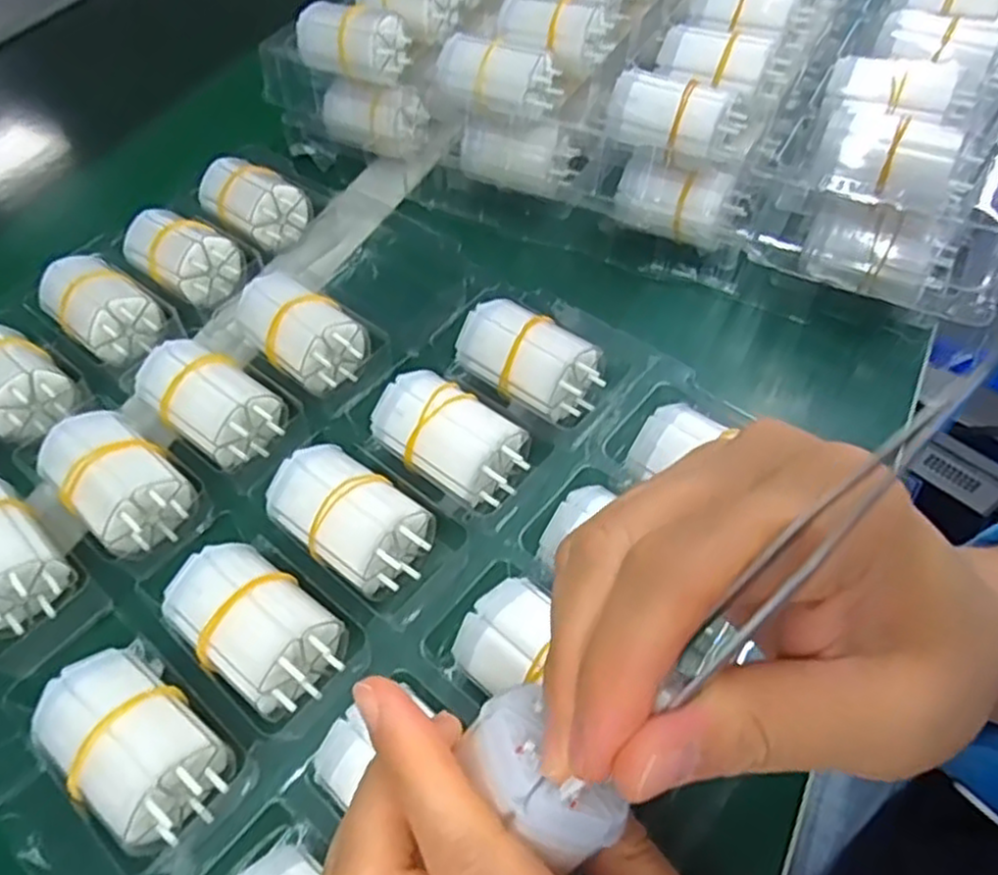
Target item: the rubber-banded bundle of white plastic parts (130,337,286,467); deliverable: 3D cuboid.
[{"bbox_3d":[-0.127,-0.016,0.323,0.059,0.028,0.038,31,62,24],"label":"rubber-banded bundle of white plastic parts"}]

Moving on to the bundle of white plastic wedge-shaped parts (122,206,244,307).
[{"bbox_3d":[-0.170,-0.097,0.388,0.060,0.029,0.037,26,60,21],"label":"bundle of white plastic wedge-shaped parts"}]

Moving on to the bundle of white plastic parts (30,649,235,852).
[{"bbox_3d":[-0.119,0.100,0.238,0.062,0.025,0.038,29,62,23],"label":"bundle of white plastic parts"}]

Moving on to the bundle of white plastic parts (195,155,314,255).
[{"bbox_3d":[-0.138,-0.132,0.410,0.061,0.032,0.040,35,64,26],"label":"bundle of white plastic parts"}]

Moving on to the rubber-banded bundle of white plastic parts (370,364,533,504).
[{"bbox_3d":[-0.020,0.001,0.305,0.061,0.031,0.037,29,62,23],"label":"rubber-banded bundle of white plastic parts"}]

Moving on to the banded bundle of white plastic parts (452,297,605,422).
[{"bbox_3d":[0.012,-0.032,0.326,0.064,0.033,0.036,33,63,25],"label":"banded bundle of white plastic parts"}]

